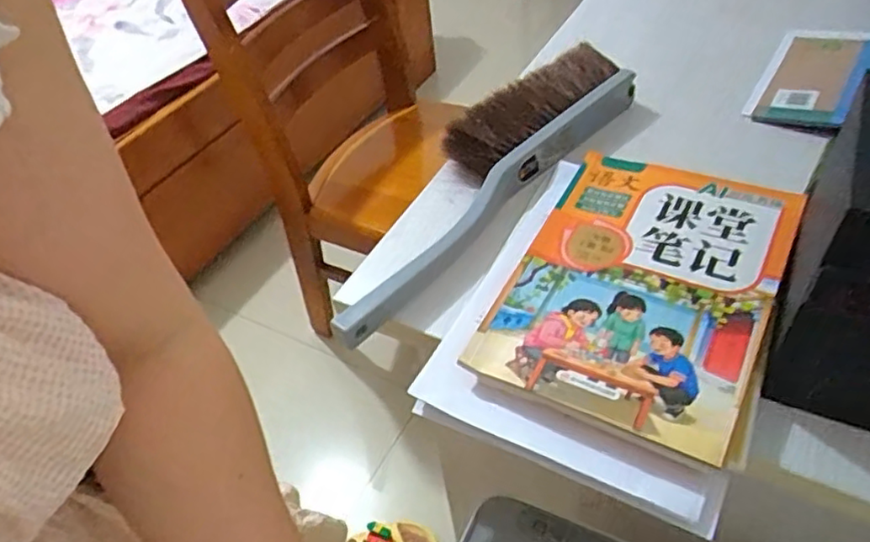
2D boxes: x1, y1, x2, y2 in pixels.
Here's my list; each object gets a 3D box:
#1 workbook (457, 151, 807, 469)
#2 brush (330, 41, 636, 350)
[{"bbox_3d":[0.157,0.006,0.483,0.181,0.008,0.247,18,56,26],"label":"workbook"},{"bbox_3d":[0.042,-0.097,0.607,0.109,0.047,0.436,31,57,31],"label":"brush"}]

